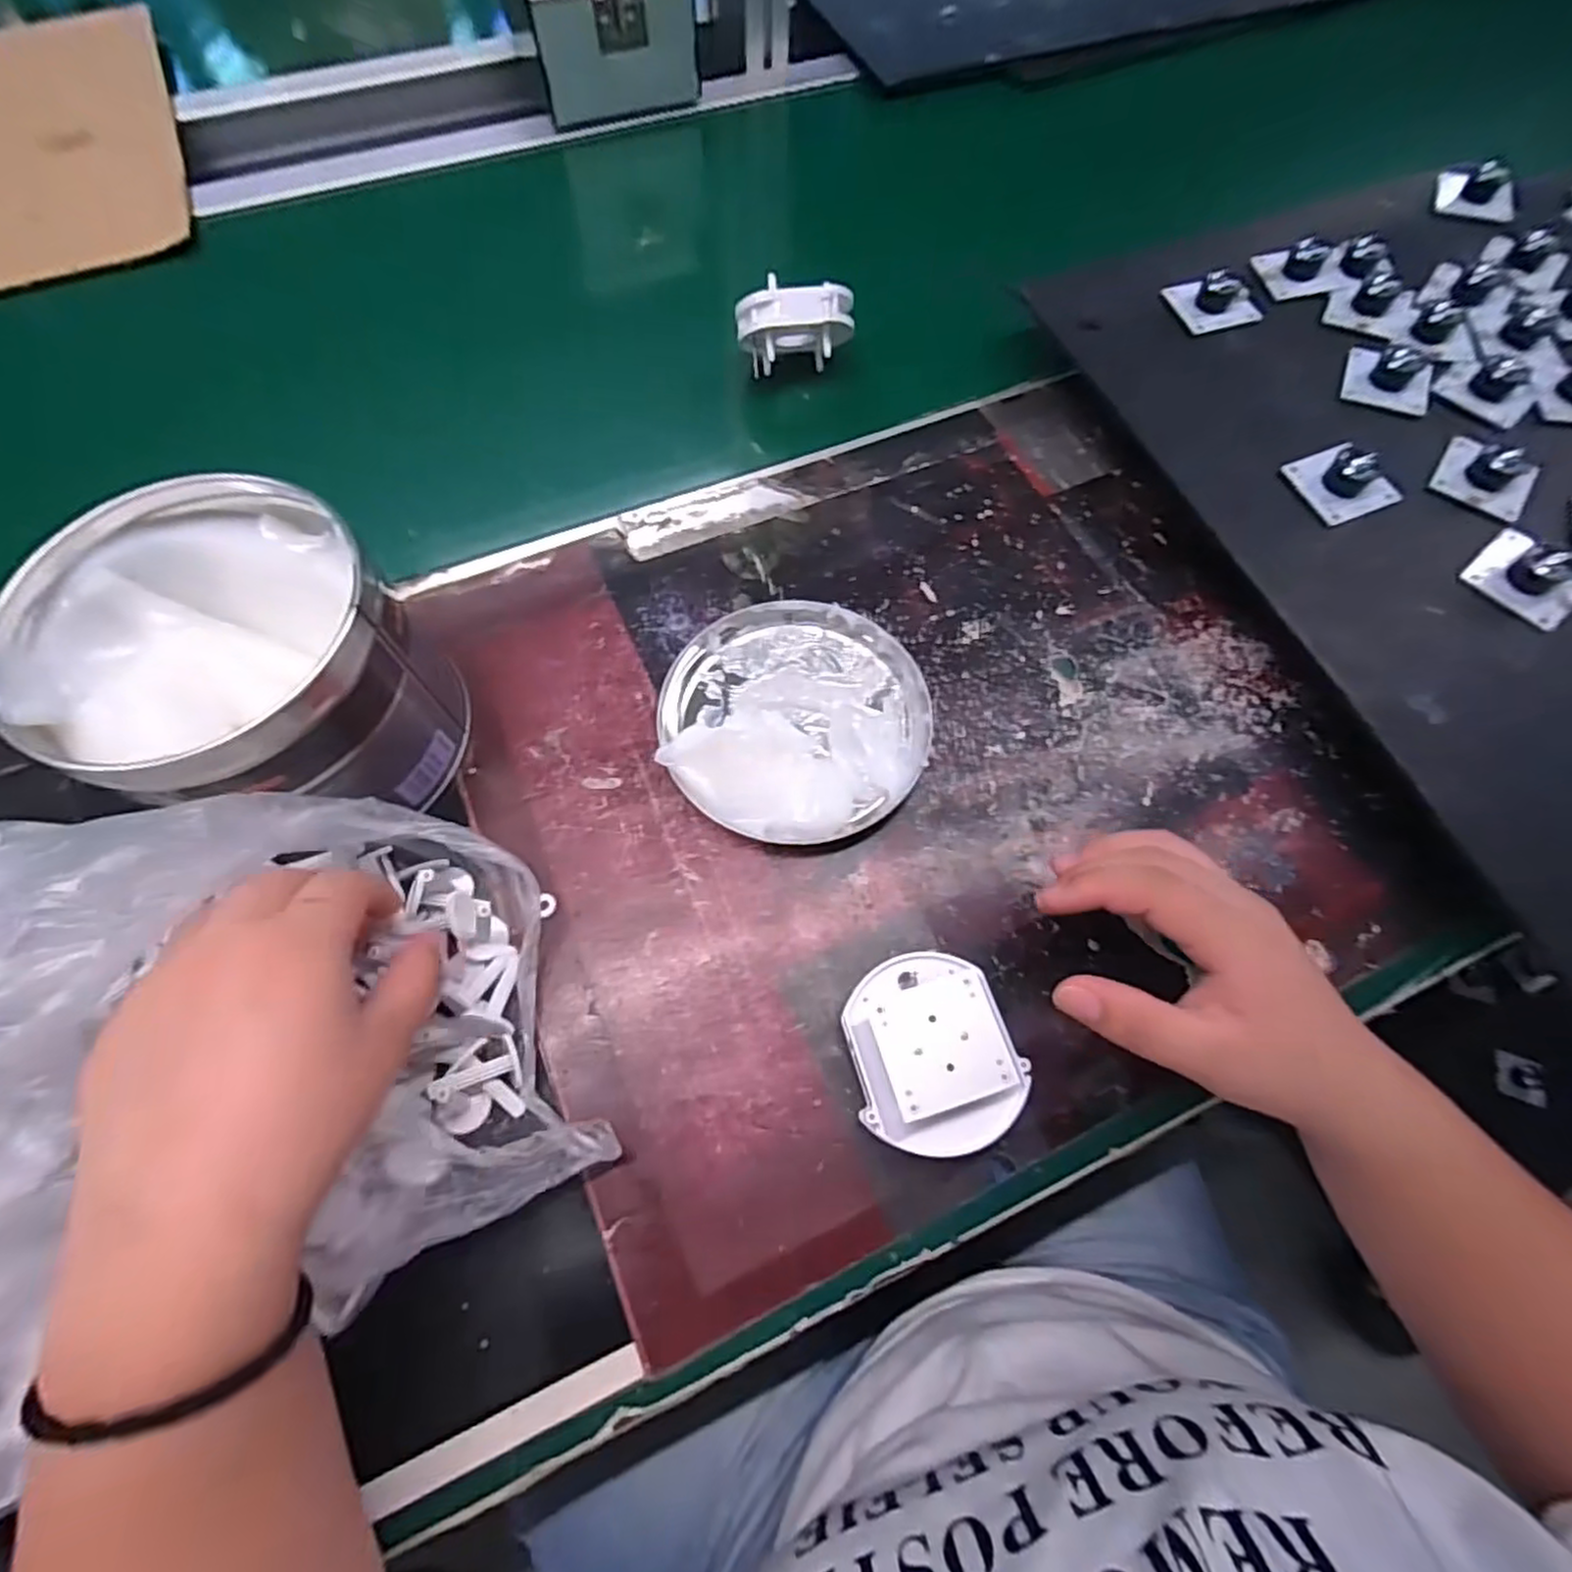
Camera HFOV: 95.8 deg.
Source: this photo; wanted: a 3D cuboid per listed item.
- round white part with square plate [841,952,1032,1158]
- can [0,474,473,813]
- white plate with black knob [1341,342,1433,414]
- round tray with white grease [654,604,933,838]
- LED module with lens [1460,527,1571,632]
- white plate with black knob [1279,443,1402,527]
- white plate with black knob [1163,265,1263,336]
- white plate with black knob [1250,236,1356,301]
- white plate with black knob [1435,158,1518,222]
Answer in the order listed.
[{"bbox_3d":[0.055,0.101,0.272,0.058,0.044,0.070,-14,67,-8],"label":"round white part with square plate"},{"bbox_3d":[-0.217,-0.045,0.299,0.126,0.101,0.118,1,66,-1],"label":"can"},{"bbox_3d":[0.340,-0.234,0.392,0.041,0.016,0.051,24,68,9],"label":"white plate with black knob"},{"bbox_3d":[0.005,-0.036,0.341,0.126,0.026,0.126,1,66,-1],"label":"round tray with white grease"},{"bbox_3d":[0.363,-0.106,0.342,0.045,0.020,0.049,43,72,16],"label":"LED module with lens"},{"bbox_3d":[0.291,-0.161,0.367,0.043,0.018,0.042,-19,68,-10],"label":"white plate with black knob"},{"bbox_3d":[0.257,-0.293,0.420,0.044,0.018,0.041,-13,67,-7],"label":"white plate with black knob"},{"bbox_3d":[0.320,-0.321,0.434,0.045,0.021,0.041,0,66,-1],"label":"white plate with black knob"},{"bbox_3d":[0.456,-0.390,0.466,0.047,0.028,0.030,29,68,11],"label":"white plate with black knob"}]

